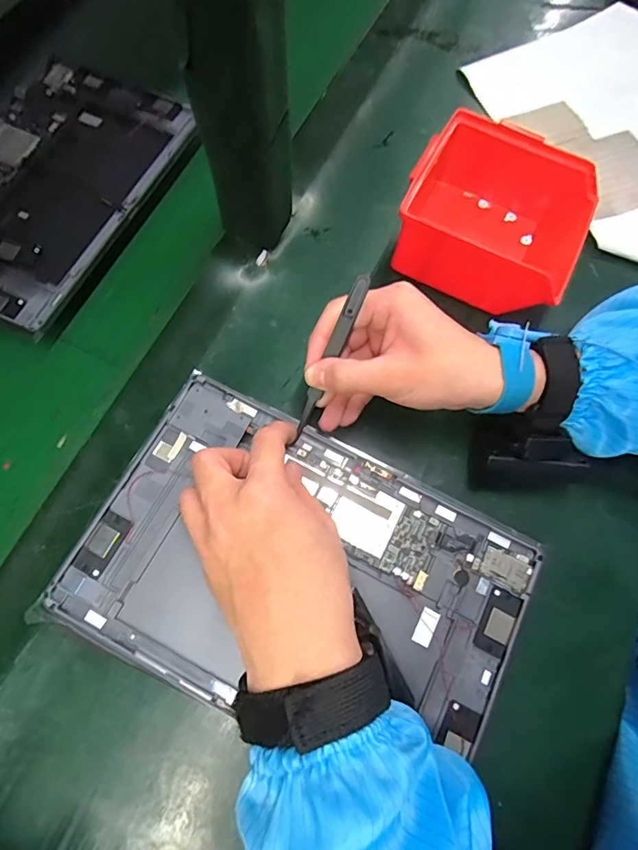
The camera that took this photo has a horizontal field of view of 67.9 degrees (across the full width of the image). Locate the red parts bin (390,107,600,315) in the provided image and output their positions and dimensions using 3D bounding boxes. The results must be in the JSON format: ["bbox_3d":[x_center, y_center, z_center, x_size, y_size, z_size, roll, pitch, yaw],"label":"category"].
[{"bbox_3d":[0.136,-0.161,0.374,0.133,0.068,0.119,26,71,9],"label":"red parts bin"}]

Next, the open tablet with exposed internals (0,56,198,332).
[{"bbox_3d":[-0.225,-0.202,0.392,0.157,0.008,0.245,24,71,6],"label":"open tablet with exposed internals"}]

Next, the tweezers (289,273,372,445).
[{"bbox_3d":[0.007,-0.042,0.295,0.008,0.005,0.108,26,105,9],"label":"tweezers"}]

